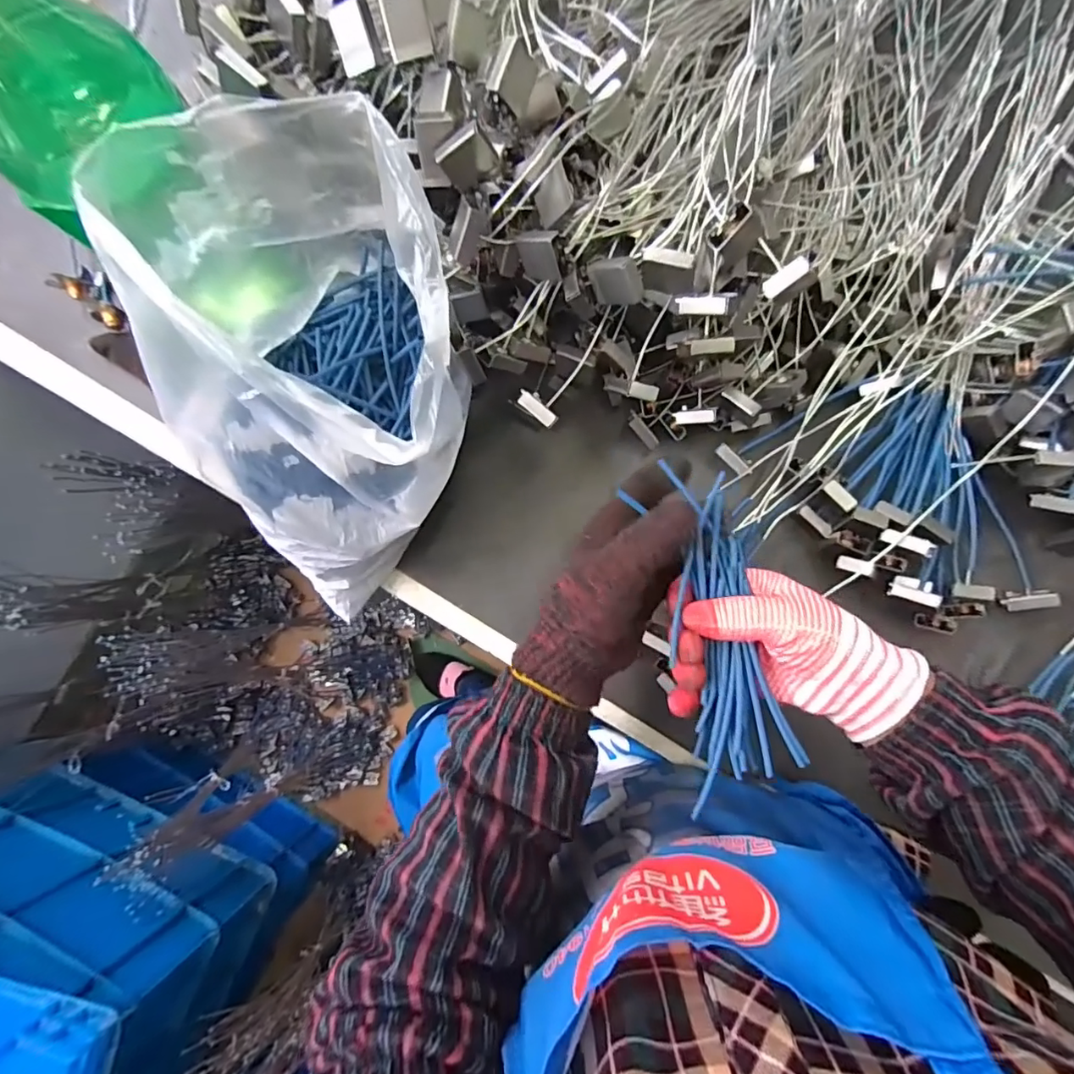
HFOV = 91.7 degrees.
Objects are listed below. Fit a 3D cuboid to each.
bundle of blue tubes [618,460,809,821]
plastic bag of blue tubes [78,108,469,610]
[{"bbox_3d":[0.118,0.065,0.315,0.055,0.028,0.193,-6,90,2],"label":"bundle of blue tubes"},{"bbox_3d":[-0.127,-0.098,0.355,0.162,0.263,0.275,-7,83,2],"label":"plastic bag of blue tubes"}]

